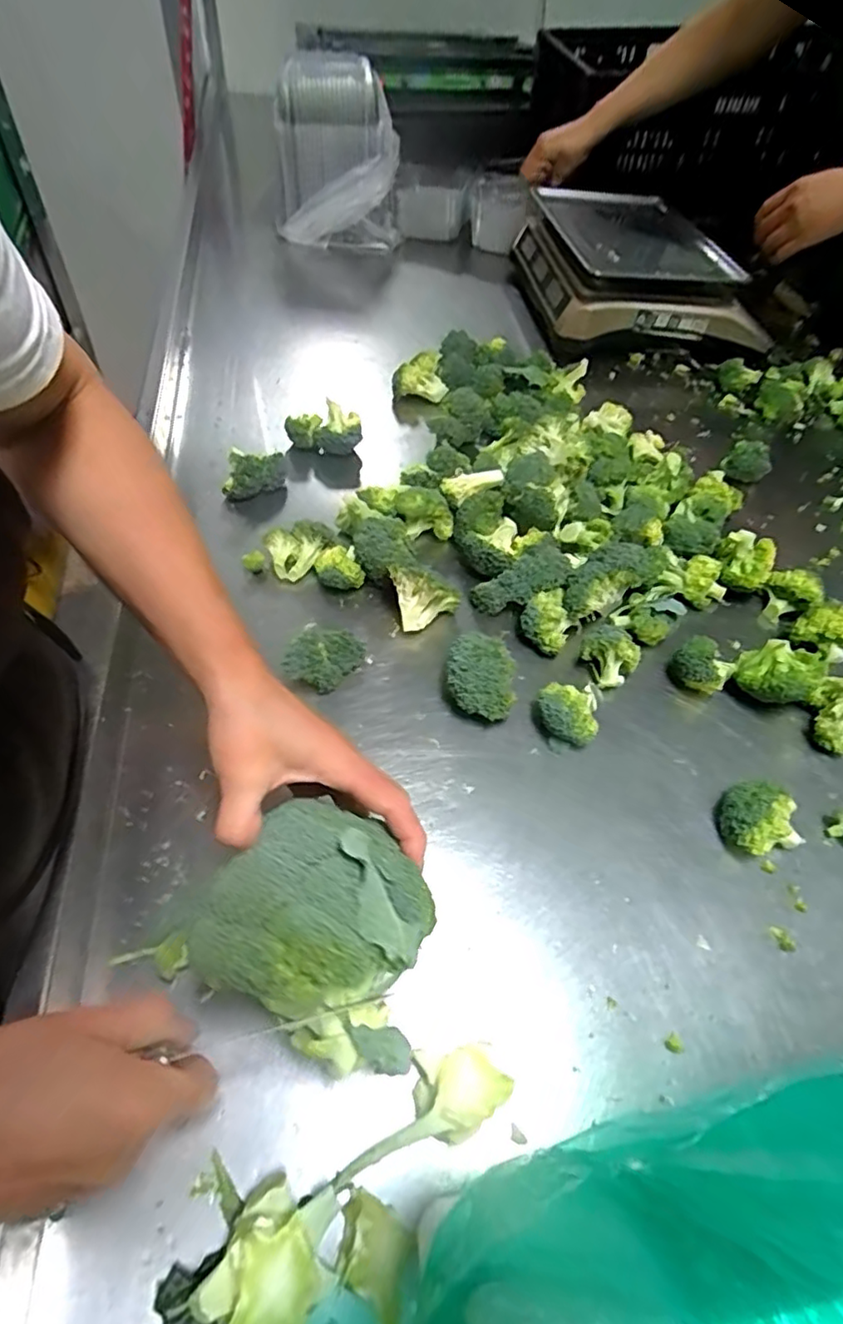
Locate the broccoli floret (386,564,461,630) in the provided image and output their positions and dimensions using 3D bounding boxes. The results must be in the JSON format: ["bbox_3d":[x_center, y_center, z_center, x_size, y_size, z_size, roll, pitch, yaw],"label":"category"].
[{"bbox_3d":[0.003,-0.052,0.527,0.062,0.061,0.032,3,53,-3],"label":"broccoli floret"}]

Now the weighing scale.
[{"bbox_3d":[0.329,-0.614,0.939,0.291,0.125,0.336,-5,54,-8],"label":"weighing scale"}]

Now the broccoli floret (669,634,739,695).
[{"bbox_3d":[0.245,0.004,0.529,0.048,0.044,0.032,37,59,21],"label":"broccoli floret"}]

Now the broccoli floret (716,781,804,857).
[{"bbox_3d":[0.250,0.115,0.446,0.045,0.046,0.045,-8,55,-11],"label":"broccoli floret"}]

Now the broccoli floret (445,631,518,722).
[{"bbox_3d":[0.048,0.015,0.490,0.055,0.054,0.058,12,53,4],"label":"broccoli floret"}]

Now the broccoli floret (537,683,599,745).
[{"bbox_3d":[0.117,0.042,0.489,0.049,0.040,0.047,6,53,0],"label":"broccoli floret"}]

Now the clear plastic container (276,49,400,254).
[{"bbox_3d":[-0.134,-0.817,0.994,0.192,0.229,0.144,0,54,-5],"label":"clear plastic container"}]

